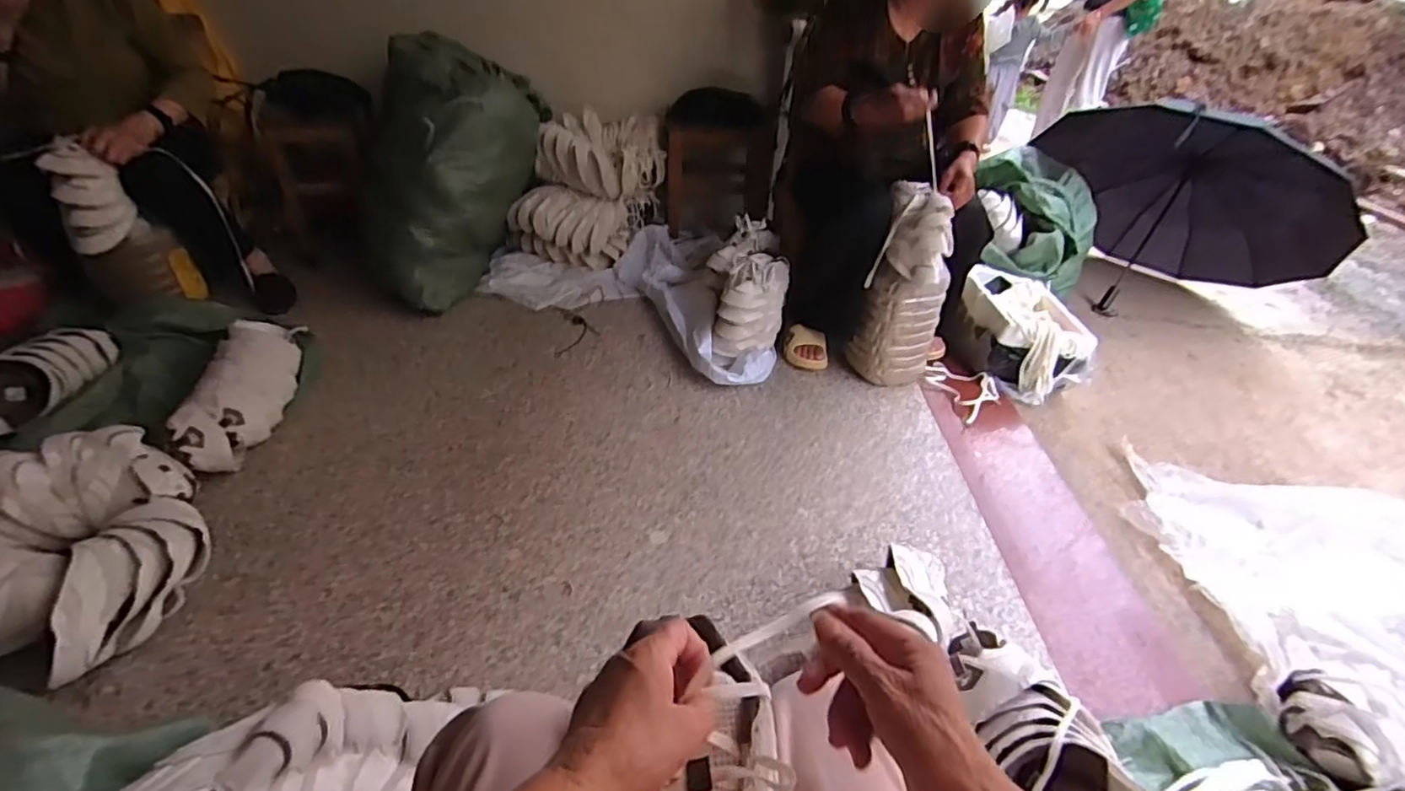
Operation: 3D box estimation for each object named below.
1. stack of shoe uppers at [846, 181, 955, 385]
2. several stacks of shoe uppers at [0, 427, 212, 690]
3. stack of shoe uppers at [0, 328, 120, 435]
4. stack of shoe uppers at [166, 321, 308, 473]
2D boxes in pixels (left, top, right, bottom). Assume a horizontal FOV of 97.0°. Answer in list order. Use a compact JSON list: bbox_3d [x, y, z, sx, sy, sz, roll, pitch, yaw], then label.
[{"bbox_3d":[0.478,-0.231,1.471,0.192,0.459,0.138,18,40,19],"label":"stack of shoe uppers"},{"bbox_3d":[-0.957,0.229,0.912,0.368,0.162,0.373,2,37,-2],"label":"several stacks of shoe uppers"},{"bbox_3d":[-1.305,-0.038,1.199,0.115,0.110,0.307,14,38,13],"label":"stack of shoe uppers"},{"bbox_3d":[-0.922,-0.026,1.280,0.125,0.130,0.489,-7,38,-13],"label":"stack of shoe uppers"}]

